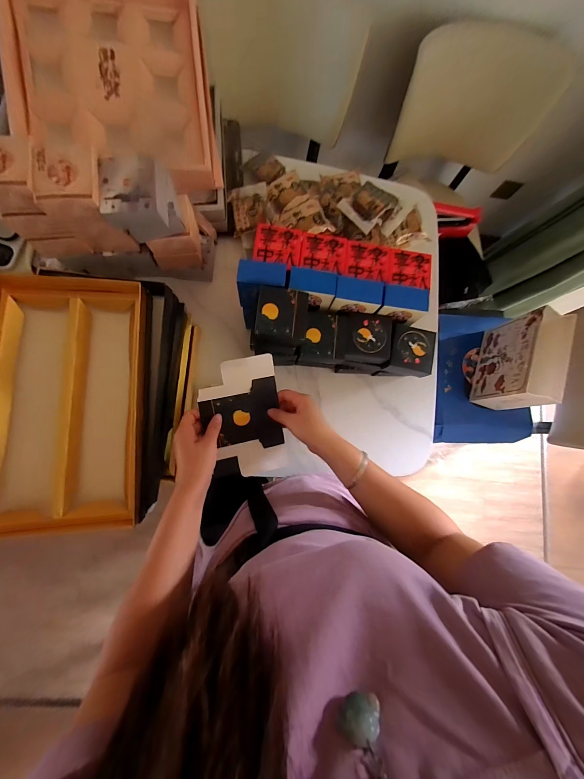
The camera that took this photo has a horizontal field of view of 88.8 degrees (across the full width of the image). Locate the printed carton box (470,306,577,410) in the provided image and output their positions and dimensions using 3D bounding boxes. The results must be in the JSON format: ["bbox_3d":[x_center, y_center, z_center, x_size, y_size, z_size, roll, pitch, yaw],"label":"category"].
[{"bbox_3d":[0.702,-0.085,0.938,0.105,0.241,0.272,23,81,-2],"label":"printed carton box"}]

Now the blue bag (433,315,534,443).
[{"bbox_3d":[0.646,-0.043,1.047,0.348,0.071,0.455,1,83,-5],"label":"blue bag"}]

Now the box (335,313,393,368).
[{"bbox_3d":[0.137,-0.097,0.594,0.109,0.053,0.096,3,82,-5],"label":"box"}]

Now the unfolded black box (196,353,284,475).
[{"bbox_3d":[-0.080,0.049,0.496,0.123,0.011,0.196,-11,104,-12],"label":"unfolded black box"}]

